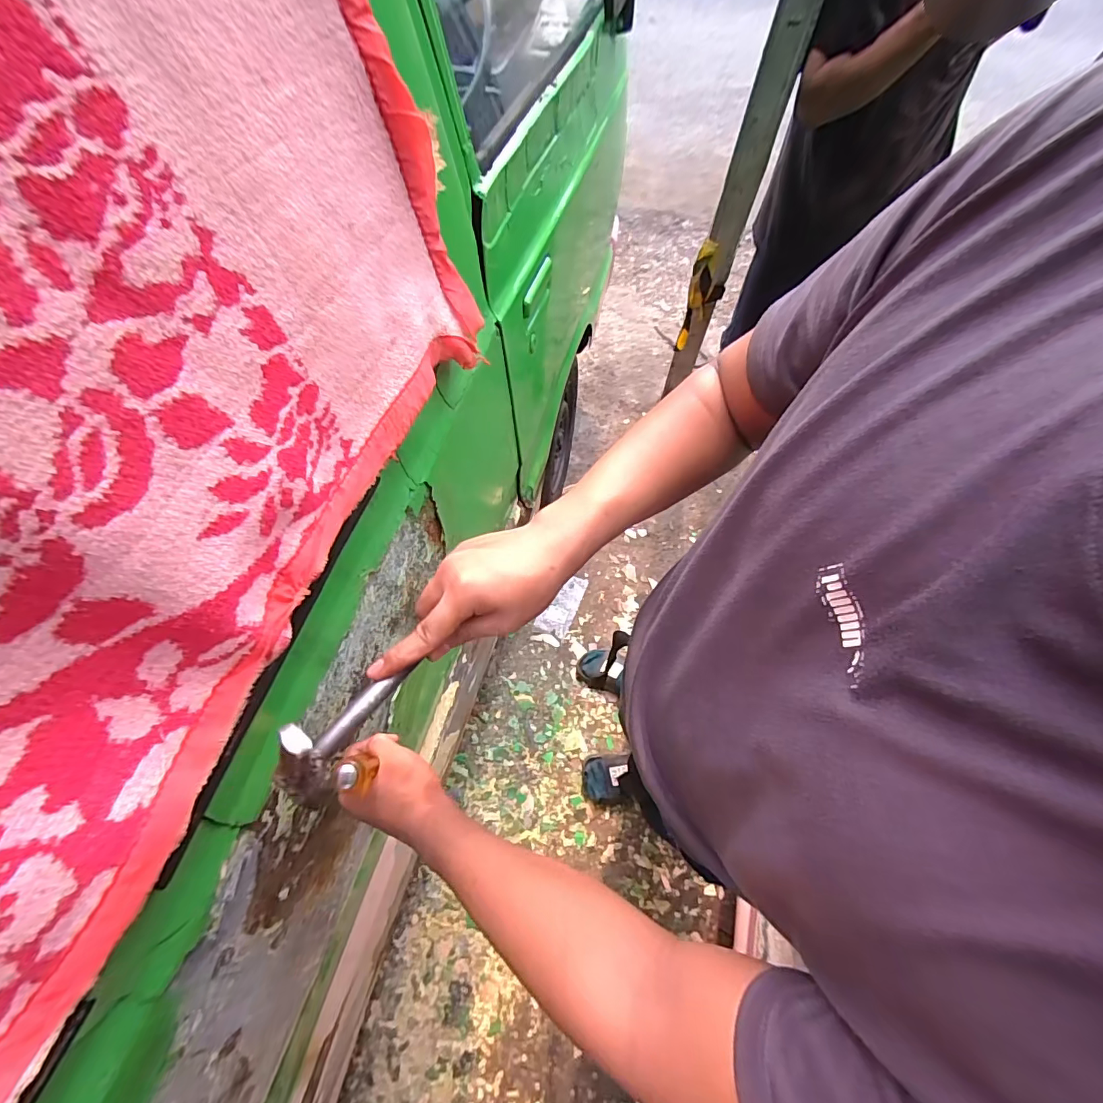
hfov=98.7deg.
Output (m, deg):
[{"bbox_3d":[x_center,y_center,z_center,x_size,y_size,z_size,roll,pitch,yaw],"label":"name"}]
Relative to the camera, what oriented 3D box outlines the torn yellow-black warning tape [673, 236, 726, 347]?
[{"bbox_3d":[0.436,-0.732,1.372,0.107,0.335,0.032,-15,68,-4],"label":"torn yellow-black warning tape"}]

